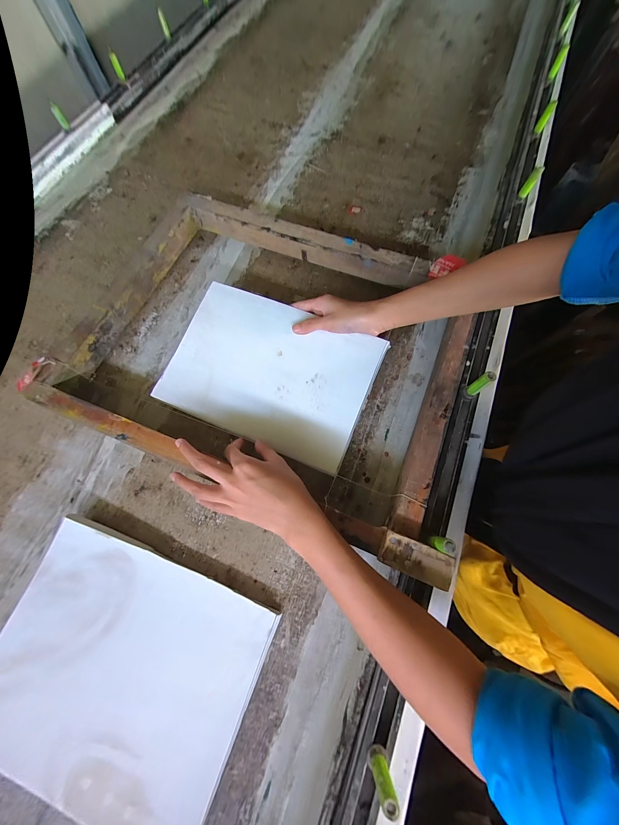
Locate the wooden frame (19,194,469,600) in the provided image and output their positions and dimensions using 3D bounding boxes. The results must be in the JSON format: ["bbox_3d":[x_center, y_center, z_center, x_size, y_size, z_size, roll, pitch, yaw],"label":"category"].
[{"bbox_3d":[-0.041,-0.095,0.381,0.539,0.053,0.398,22,73,8],"label":"wooden frame"}]

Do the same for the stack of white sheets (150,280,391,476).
[{"bbox_3d":[-0.054,-0.057,0.381,0.268,0.010,0.190,23,81,6],"label":"stack of white sheets"}]

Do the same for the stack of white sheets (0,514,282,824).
[{"bbox_3d":[-0.196,0.267,0.291,0.269,0.020,0.213,21,73,8],"label":"stack of white sheets"}]

